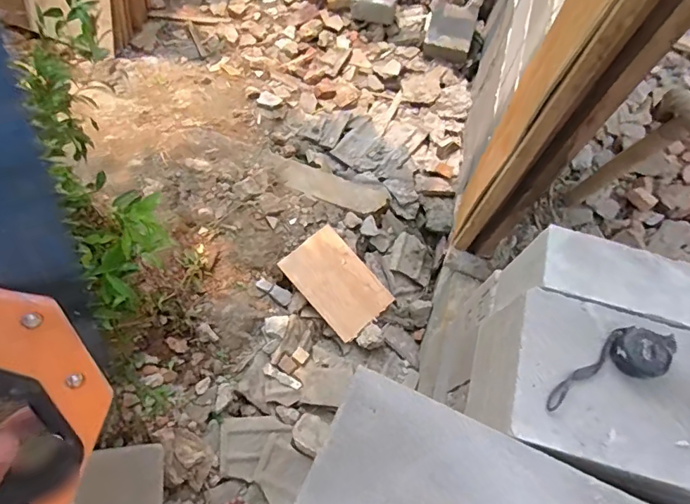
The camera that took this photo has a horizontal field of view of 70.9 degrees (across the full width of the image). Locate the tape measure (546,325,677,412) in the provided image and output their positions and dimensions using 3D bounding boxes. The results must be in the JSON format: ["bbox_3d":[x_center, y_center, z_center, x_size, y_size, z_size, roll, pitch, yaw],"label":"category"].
[{"bbox_3d":[0.320,0.136,0.593,0.171,0.031,0.063,-14,65,-9],"label":"tape measure"}]

